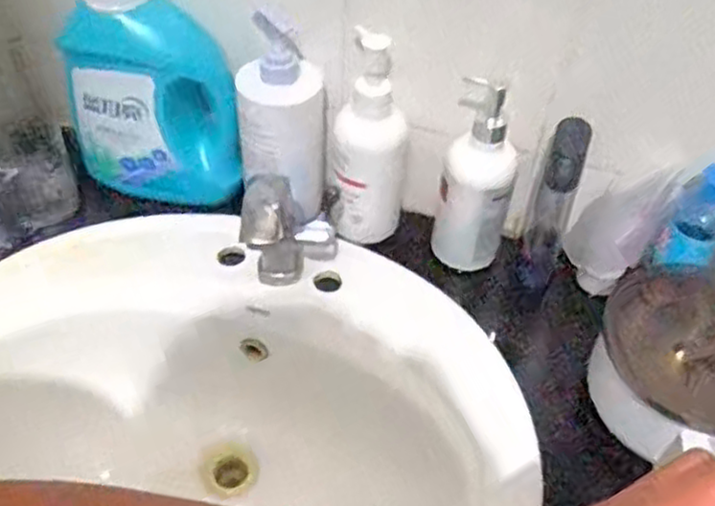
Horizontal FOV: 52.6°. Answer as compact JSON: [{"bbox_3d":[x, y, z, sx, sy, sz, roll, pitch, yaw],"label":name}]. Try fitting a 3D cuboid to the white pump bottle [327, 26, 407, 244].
[{"bbox_3d":[0.010,-0.108,0.692,0.076,0.201,0.079,2,47,-1],"label":"white pump bottle"}]

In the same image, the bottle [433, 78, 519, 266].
[{"bbox_3d":[0.118,-0.084,0.692,0.071,0.175,0.088,18,49,14],"label":"bottle"}]

